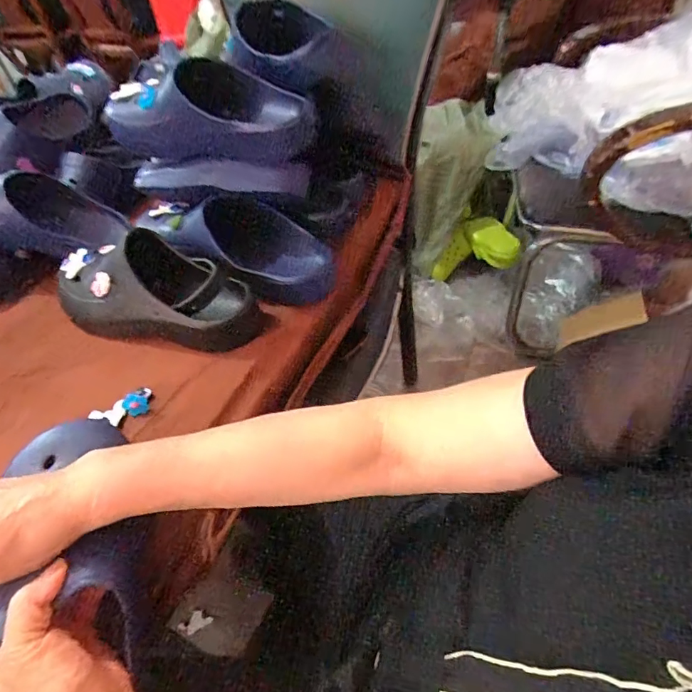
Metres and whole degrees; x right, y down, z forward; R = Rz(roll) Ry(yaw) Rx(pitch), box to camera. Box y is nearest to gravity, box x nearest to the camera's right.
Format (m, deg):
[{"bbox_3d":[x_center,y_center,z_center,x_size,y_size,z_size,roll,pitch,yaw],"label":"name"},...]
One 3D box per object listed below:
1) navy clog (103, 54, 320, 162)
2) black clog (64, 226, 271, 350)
[{"bbox_3d":[-0.177,-0.284,0.558,0.261,0.089,0.080,9,49,14],"label":"navy clog"},{"bbox_3d":[-0.227,-0.070,0.528,0.268,0.082,0.099,13,50,18],"label":"black clog"}]

